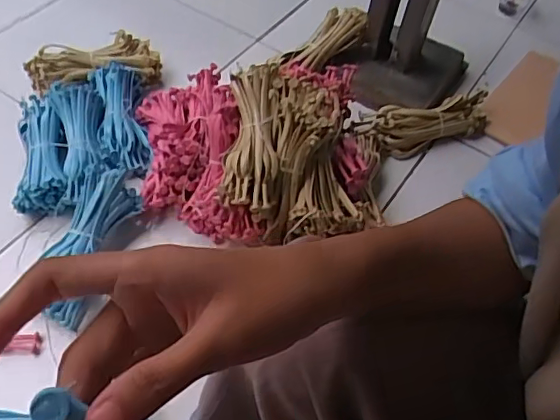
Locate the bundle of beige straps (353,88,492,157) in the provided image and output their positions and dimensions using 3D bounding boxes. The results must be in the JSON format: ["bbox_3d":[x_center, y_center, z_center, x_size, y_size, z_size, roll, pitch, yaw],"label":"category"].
[{"bbox_3d":[0.246,-0.145,0.951,0.230,0.057,0.067,-10,56,-12],"label":"bundle of beige straps"}]

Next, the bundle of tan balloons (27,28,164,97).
[{"bbox_3d":[-0.324,-0.250,0.970,0.220,0.057,0.094,-18,58,-17],"label":"bundle of tan balloons"}]

